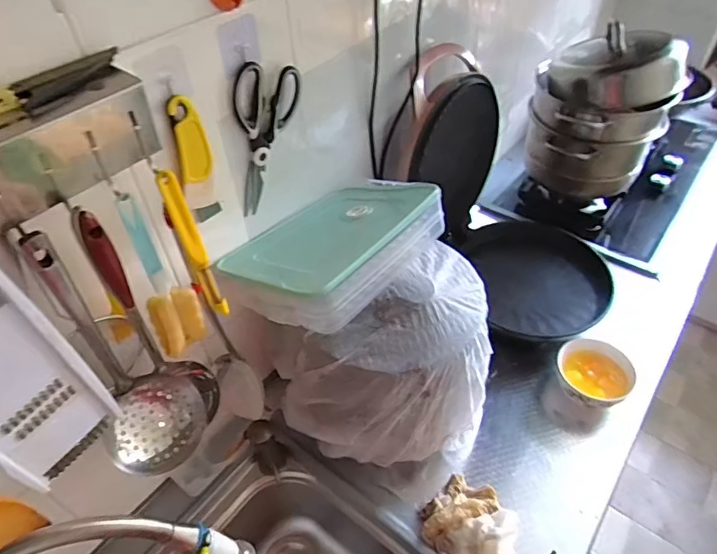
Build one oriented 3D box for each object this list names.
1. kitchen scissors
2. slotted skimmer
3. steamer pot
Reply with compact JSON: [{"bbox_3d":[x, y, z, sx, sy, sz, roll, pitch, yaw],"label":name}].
[{"bbox_3d":[-0.129,-0.177,0.667,0.103,0.203,0.013,-16,44,-41],"label":"kitchen scissors"},{"bbox_3d":[-0.246,0.088,0.514,0.105,0.322,0.082,-28,51,-22],"label":"slotted skimmer"},{"bbox_3d":[0.547,-0.379,1.153,0.286,0.362,0.319,17,49,18],"label":"steamer pot"}]

